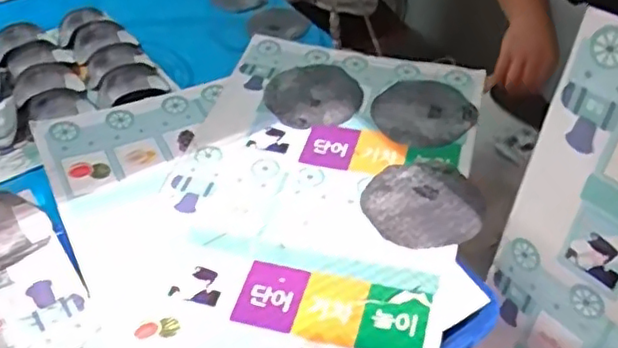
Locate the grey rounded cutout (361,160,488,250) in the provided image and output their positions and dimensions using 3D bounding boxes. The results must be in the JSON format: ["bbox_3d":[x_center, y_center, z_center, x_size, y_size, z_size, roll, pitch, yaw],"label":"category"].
[{"bbox_3d":[0.148,0.038,0.812,0.147,0.010,0.146,-1,43,1],"label":"grey rounded cutout"}]

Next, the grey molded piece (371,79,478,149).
[{"bbox_3d":[0.168,-0.092,0.935,0.142,0.013,0.150,-1,43,1],"label":"grey molded piece"}]

